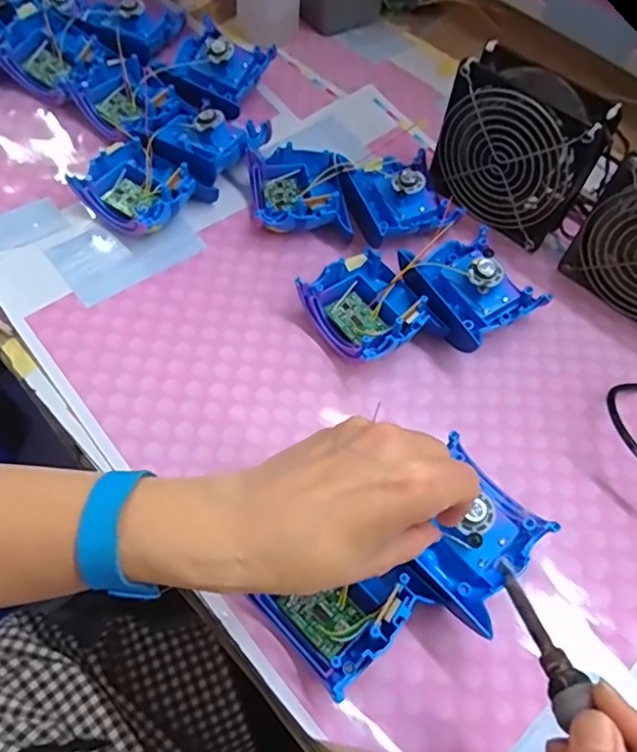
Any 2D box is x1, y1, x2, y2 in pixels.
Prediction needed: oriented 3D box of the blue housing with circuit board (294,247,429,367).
[{"bbox_3d":[0.036,-0.049,0.423,0.082,0.037,0.083,-33,67,-22],"label":"blue housing with circuit board"}]

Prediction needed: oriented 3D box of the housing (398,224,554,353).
[{"bbox_3d":[0.113,-0.066,0.436,0.092,0.043,0.092,-28,65,-19],"label":"housing"}]

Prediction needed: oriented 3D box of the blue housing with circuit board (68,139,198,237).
[{"bbox_3d":[-0.148,-0.152,0.465,0.080,0.034,0.070,35,62,15],"label":"blue housing with circuit board"}]

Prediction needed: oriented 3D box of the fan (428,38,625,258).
[{"bbox_3d":[0.160,-0.181,0.462,0.057,0.115,0.123,-38,68,-23],"label":"fan"}]

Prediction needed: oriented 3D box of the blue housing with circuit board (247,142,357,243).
[{"bbox_3d":[-0.018,-0.152,0.480,0.078,0.036,0.083,-6,60,-8],"label":"blue housing with circuit board"}]

